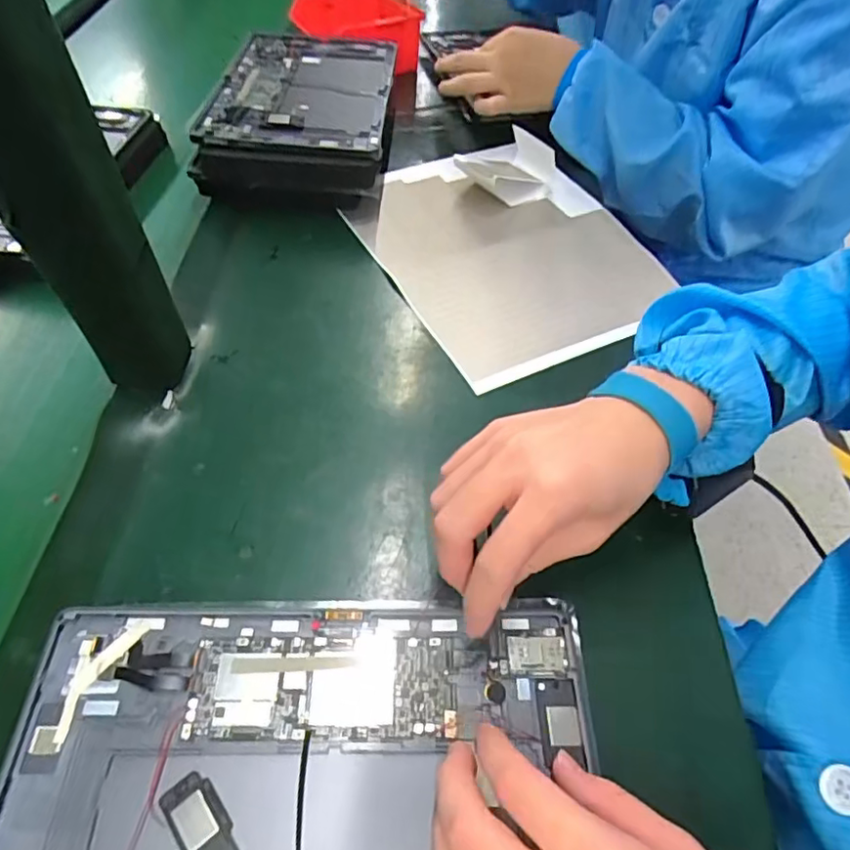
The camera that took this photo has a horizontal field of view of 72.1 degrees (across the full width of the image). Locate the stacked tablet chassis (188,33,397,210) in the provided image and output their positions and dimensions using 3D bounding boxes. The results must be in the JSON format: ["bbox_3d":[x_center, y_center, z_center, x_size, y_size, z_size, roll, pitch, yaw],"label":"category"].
[{"bbox_3d":[-0.119,-0.315,0.598,0.167,0.063,0.264,2,52,1],"label":"stacked tablet chassis"}]

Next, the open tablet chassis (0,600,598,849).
[{"bbox_3d":[-0.053,0.162,0.251,0.255,0.010,0.170,0,53,-3],"label":"open tablet chassis"}]

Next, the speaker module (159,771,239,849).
[{"bbox_3d":[-0.093,0.166,0.242,0.021,0.004,0.040,-33,60,-23],"label":"speaker module"}]

